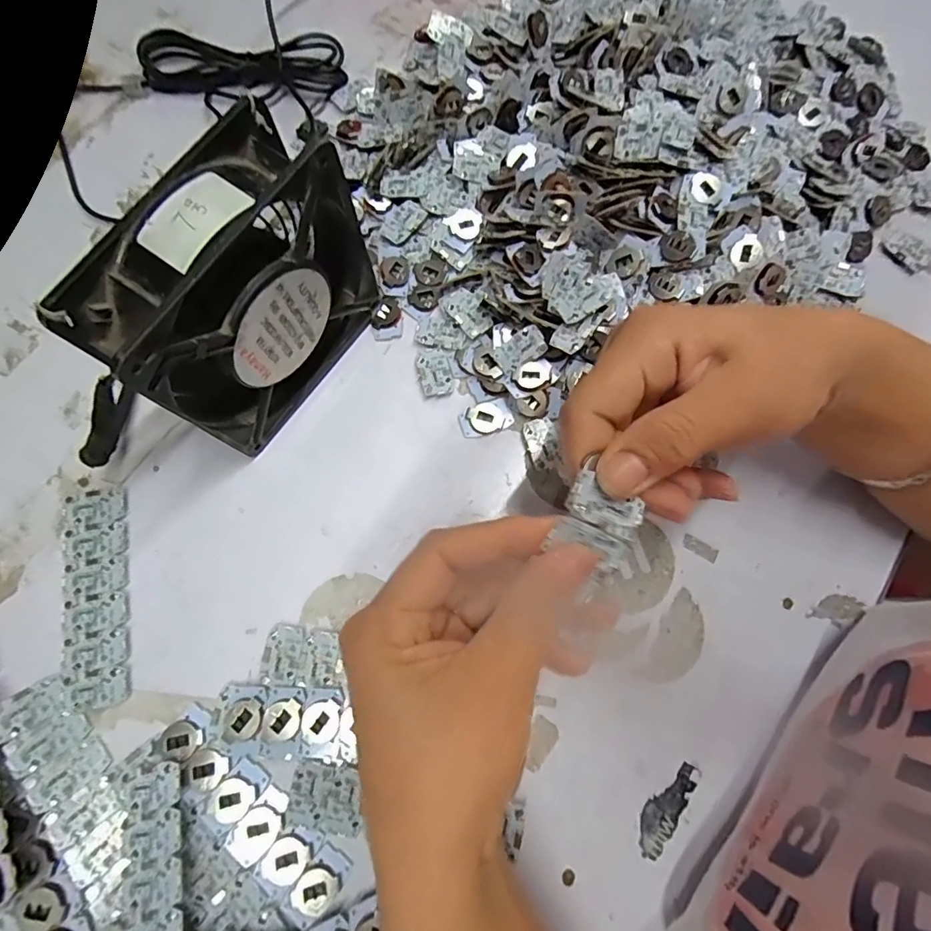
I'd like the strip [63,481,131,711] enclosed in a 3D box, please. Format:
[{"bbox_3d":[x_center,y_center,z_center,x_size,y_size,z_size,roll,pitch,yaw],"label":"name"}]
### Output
[{"bbox_3d":[-0.189,0.065,0.259,0.029,0.007,0.110,-11,75,-4],"label":"strip"}]

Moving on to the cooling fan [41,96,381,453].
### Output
[{"bbox_3d":[-0.099,-0.073,0.238,0.040,0.122,0.118,33,76,8],"label":"cooling fan"}]

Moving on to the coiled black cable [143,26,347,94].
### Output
[{"bbox_3d":[-0.153,-0.278,0.347,0.135,0.017,0.040,1,74,-1],"label":"coiled black cable"}]

